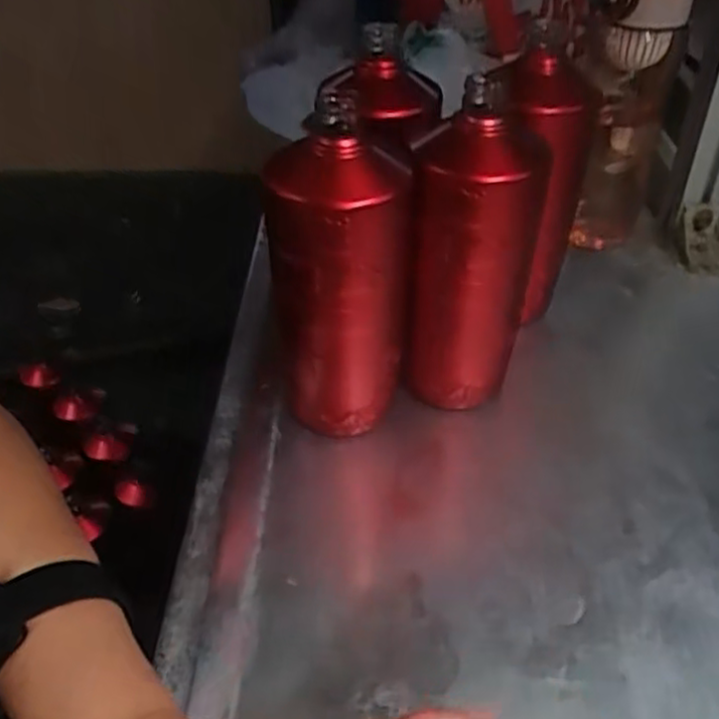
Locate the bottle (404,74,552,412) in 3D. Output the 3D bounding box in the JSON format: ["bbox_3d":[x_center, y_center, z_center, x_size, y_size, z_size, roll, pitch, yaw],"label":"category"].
[{"bbox_3d":[0.071,-0.056,0.467,0.075,0.204,0.073,8,41,8],"label":"bottle"}]

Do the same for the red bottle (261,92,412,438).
[{"bbox_3d":[-0.011,-0.036,0.440,0.077,0.210,0.061,5,41,4],"label":"red bottle"}]

